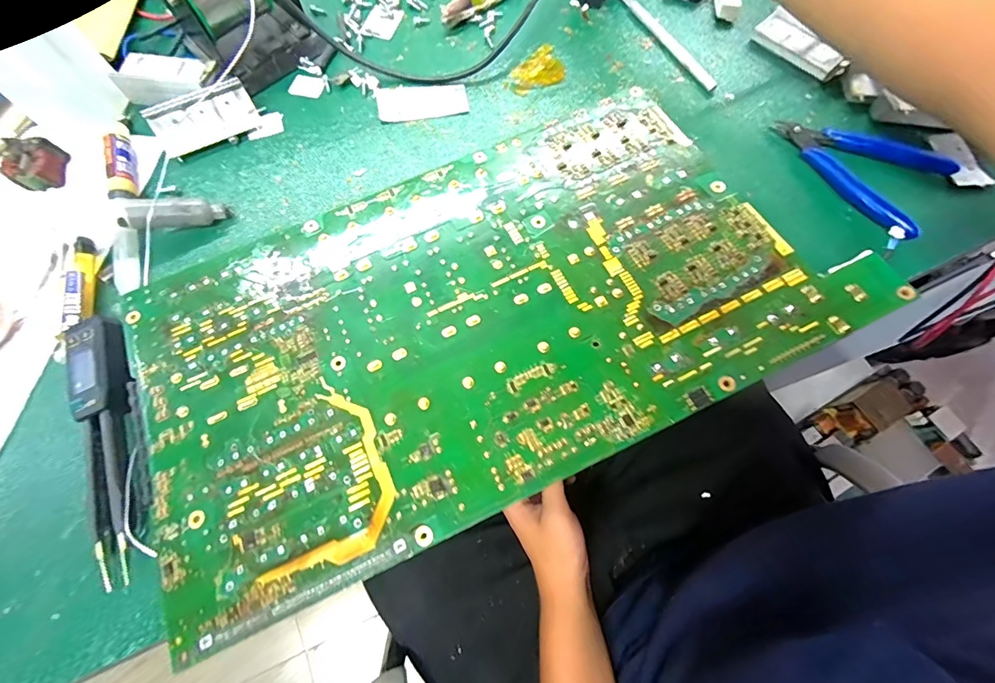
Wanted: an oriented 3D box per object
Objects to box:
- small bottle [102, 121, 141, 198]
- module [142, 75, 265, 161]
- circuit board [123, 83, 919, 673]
[{"bbox_3d":[-0.269,-0.128,0.308,0.014,0.016,0.074,-23,72,-9],"label":"small bottle"},{"bbox_3d":[-0.216,-0.165,0.320,0.069,0.014,0.037,-26,105,-12],"label":"module"},{"bbox_3d":[-0.018,-0.018,0.229,0.338,0.005,0.194,-25,68,-5],"label":"circuit board"}]

